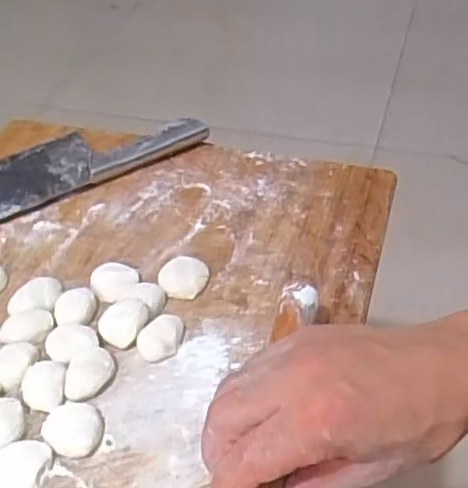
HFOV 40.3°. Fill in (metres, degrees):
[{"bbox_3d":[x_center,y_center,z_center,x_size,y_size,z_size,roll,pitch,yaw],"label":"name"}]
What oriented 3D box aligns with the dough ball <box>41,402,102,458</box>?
[{"bbox_3d":[-0.099,0.113,0.390,0.035,0.012,0.030,28,53,30],"label":"dough ball"}]

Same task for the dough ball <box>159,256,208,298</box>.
[{"bbox_3d":[-0.038,0.025,0.483,0.037,0.009,0.036,-3,44,3],"label":"dough ball"}]

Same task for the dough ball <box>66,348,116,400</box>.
[{"bbox_3d":[-0.095,0.085,0.421,0.029,0.011,0.037,-4,44,2],"label":"dough ball"}]

